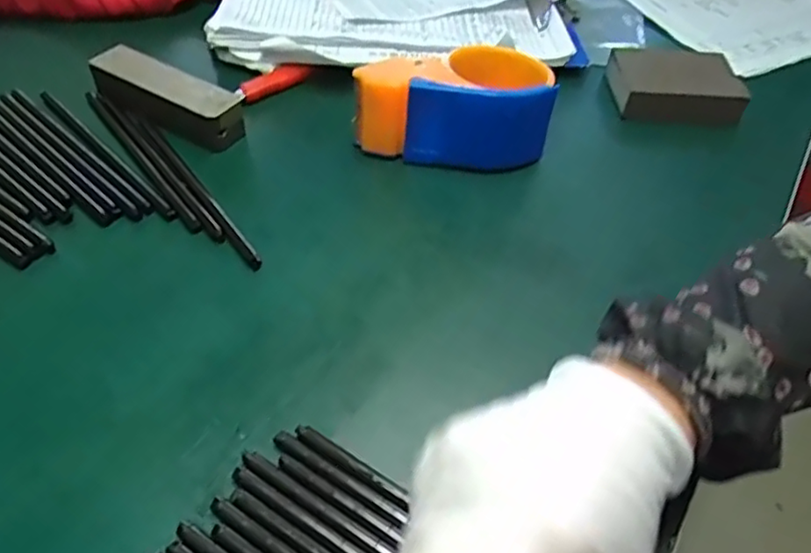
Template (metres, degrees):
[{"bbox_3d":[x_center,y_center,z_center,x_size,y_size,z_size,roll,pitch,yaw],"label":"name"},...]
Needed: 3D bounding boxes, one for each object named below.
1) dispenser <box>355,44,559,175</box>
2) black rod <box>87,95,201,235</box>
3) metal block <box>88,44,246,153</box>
[{"bbox_3d":[0.034,-0.122,0.441,0.134,0.065,0.068,-3,49,-8],"label":"dispenser"},{"bbox_3d":[-0.182,-0.085,0.423,0.009,0.004,0.172,-29,57,-27],"label":"black rod"},{"bbox_3d":[-0.172,-0.130,0.450,0.120,0.030,0.035,25,51,16],"label":"metal block"}]

